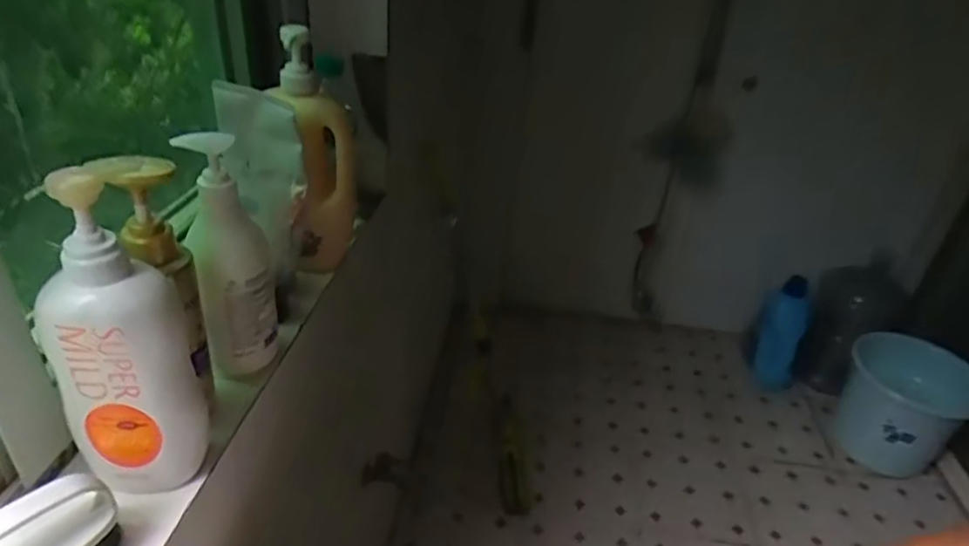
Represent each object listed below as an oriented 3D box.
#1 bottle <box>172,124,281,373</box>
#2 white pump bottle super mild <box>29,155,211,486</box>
[{"bbox_3d":[-0.219,-0.010,0.537,0.057,0.219,0.056,3,32,-5],"label":"bottle"},{"bbox_3d":[-0.252,0.046,0.425,0.086,0.234,0.072,-15,38,-30],"label":"white pump bottle super mild"}]

